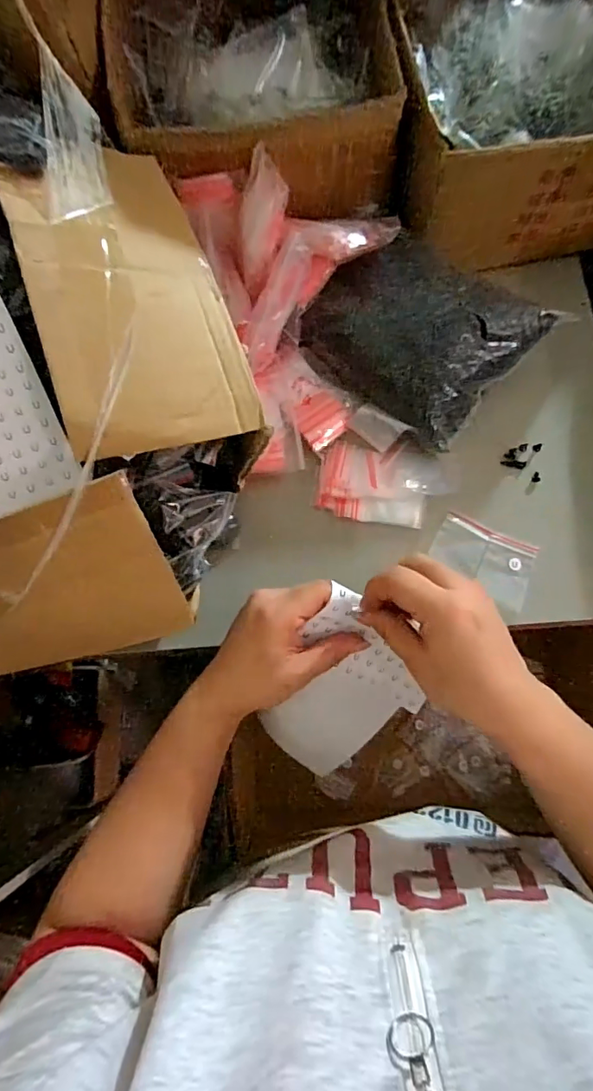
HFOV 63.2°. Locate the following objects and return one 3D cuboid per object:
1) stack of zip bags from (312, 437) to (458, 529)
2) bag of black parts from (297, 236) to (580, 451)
[{"bbox_3d":[0.078,-0.053,0.412,0.117,0.012,0.067,7,77,3],"label":"stack of zip bags"},{"bbox_3d":[0.098,-0.174,0.402,0.176,0.069,0.127,33,79,8],"label":"bag of black parts"}]

